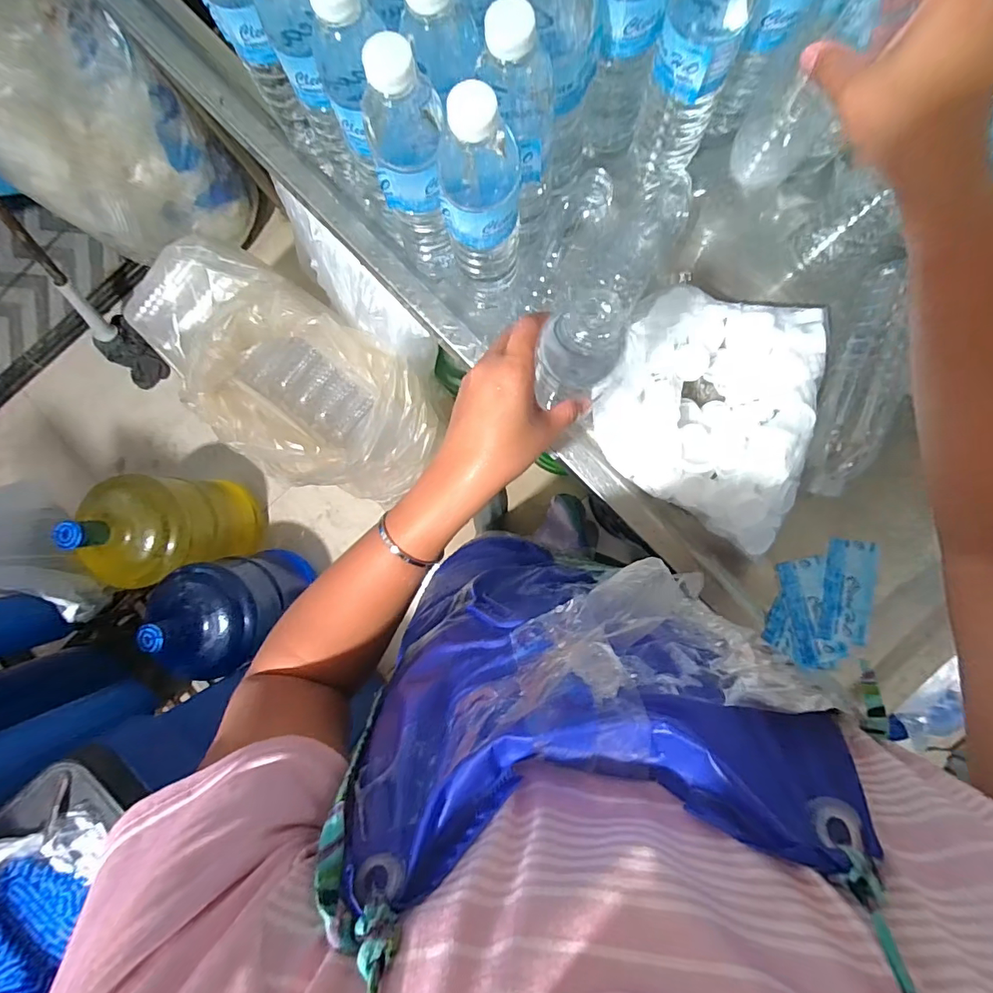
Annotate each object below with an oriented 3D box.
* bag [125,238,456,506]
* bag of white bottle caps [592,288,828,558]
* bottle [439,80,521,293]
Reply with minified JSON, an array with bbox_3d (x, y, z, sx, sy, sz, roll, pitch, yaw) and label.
[{"bbox_3d":[-0.430,-0.234,1.121,0.541,0.515,0.341,36,91,3],"label":"bag"},{"bbox_3d":[0.192,-0.077,0.444,0.186,0.053,0.212,12,90,3],"label":"bag of white bottle caps"},{"bbox_3d":[-0.014,-0.225,0.383,0.066,0.189,0.052,-3,89,3],"label":"bottle"}]

